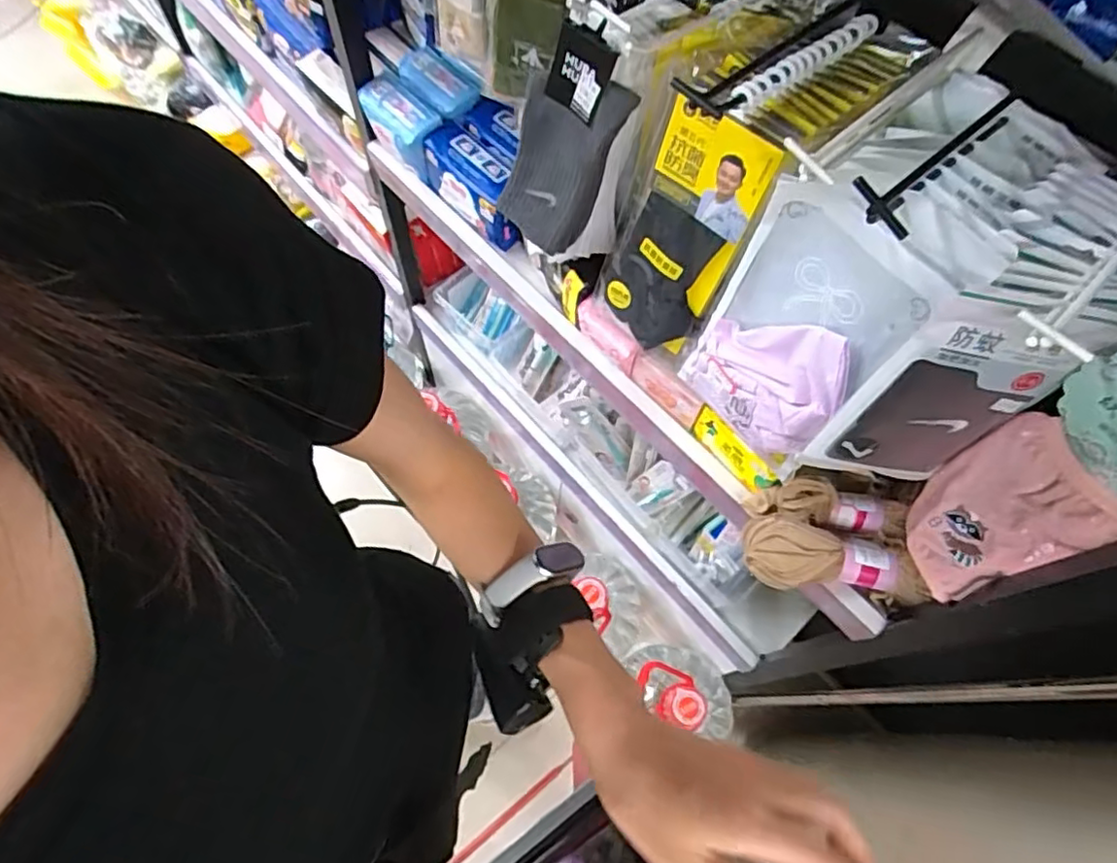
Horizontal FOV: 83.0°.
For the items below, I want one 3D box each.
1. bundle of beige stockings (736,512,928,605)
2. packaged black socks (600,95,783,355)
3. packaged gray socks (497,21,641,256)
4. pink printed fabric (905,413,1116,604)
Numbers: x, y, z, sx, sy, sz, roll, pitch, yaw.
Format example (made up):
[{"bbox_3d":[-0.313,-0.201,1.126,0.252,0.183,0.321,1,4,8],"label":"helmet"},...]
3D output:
[{"bbox_3d":[0.265,0.125,0.619,0.157,0.037,0.064,8,65,2],"label":"bundle of beige stockings"},{"bbox_3d":[0.102,-0.160,0.547,0.106,0.239,0.021,44,60,10],"label":"packaged black socks"},{"bbox_3d":[0.002,-0.258,0.576,0.024,0.187,0.097,-31,74,-36],"label":"packaged gray socks"},{"bbox_3d":[0.337,0.068,0.494,0.027,0.166,0.096,-21,67,-28],"label":"pink printed fabric"}]

